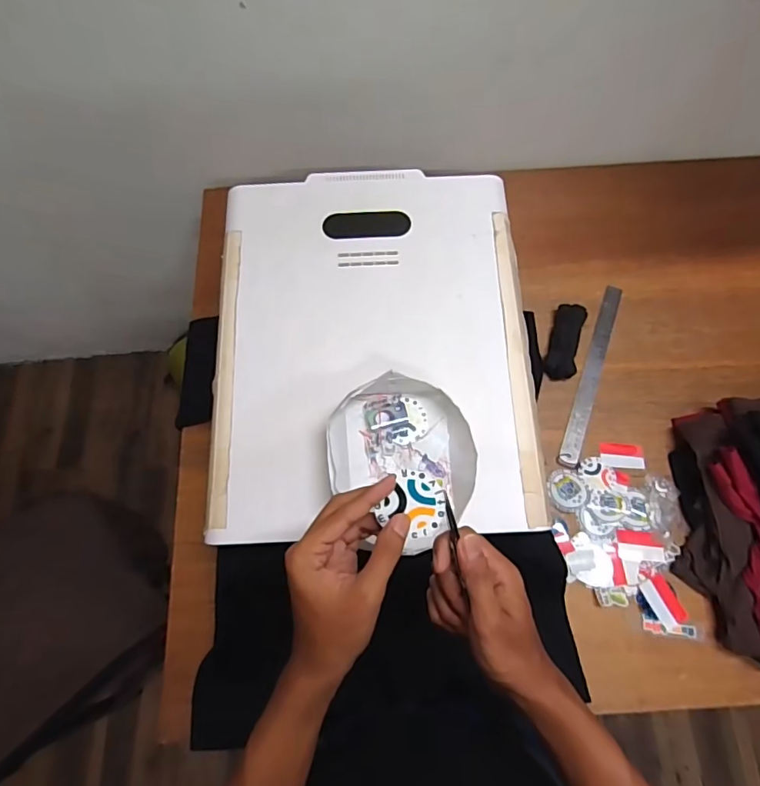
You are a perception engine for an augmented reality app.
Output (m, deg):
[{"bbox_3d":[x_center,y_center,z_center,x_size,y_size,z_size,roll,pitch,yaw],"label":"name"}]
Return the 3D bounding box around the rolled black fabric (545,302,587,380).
[{"bbox_3d":[0.300,-0.085,0.787,0.048,0.035,0.130,16,72,7],"label":"rolled black fabric"}]

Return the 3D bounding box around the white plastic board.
[{"bbox_3d":[-0.011,-0.075,0.639,0.395,0.018,0.493,-3,72,0],"label":"white plastic board"}]

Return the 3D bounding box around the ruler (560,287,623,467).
[{"bbox_3d":[0.344,-0.035,0.790,0.028,0.006,0.322,19,73,9],"label":"ruler"}]

